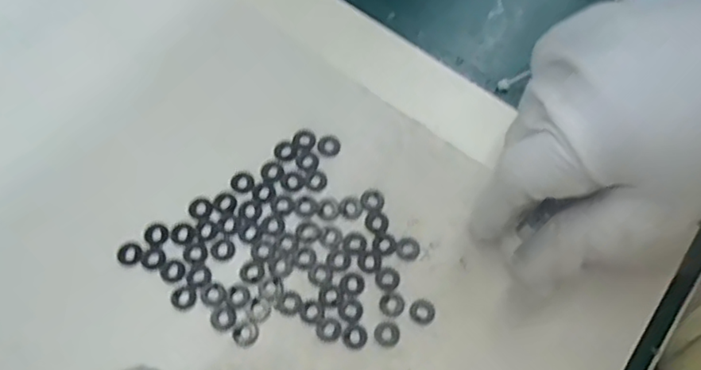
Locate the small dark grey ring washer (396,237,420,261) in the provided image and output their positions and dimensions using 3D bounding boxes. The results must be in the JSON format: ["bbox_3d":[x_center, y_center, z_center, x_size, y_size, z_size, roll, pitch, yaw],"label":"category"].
[{"bbox_3d":[0.025,0.028,0.271,0.010,0.004,0.010,-39,75,-15],"label":"small dark grey ring washer"}]

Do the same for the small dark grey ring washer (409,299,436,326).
[{"bbox_3d":[0.030,0.053,0.260,0.011,0.004,0.011,1,69,-2],"label":"small dark grey ring washer"}]

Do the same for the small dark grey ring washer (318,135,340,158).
[{"bbox_3d":[-0.010,-0.019,0.287,0.010,0.004,0.011,1,69,-2],"label":"small dark grey ring washer"}]

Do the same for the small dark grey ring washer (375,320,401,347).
[{"bbox_3d":[0.015,0.061,0.256,0.010,0.004,0.010,1,69,-2],"label":"small dark grey ring washer"}]

